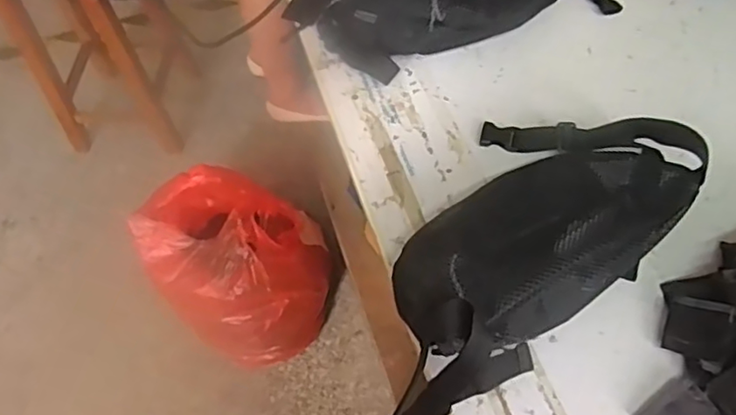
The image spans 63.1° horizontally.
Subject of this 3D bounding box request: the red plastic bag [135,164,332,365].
[{"bbox_3d":[-0.260,0.109,1.212,0.351,0.274,0.281,34,66,19],"label":"red plastic bag"}]

